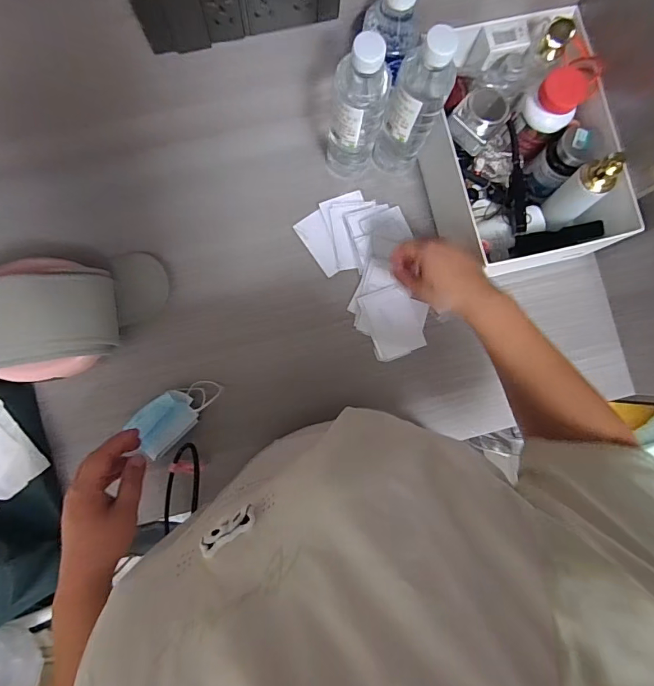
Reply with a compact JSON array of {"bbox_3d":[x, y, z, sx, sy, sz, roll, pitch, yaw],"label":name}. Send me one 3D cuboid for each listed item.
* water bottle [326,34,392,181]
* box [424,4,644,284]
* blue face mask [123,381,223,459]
[{"bbox_3d":[0.036,-0.266,0.510,0.062,0.208,0.054,14,85,-2],"label":"water bottle"},{"bbox_3d":[0.244,-0.250,0.562,0.205,0.125,0.296,-16,87,-4],"label":"box"},{"bbox_3d":[-0.200,0.091,0.561,0.118,0.019,0.062,-44,111,-5],"label":"blue face mask"}]

